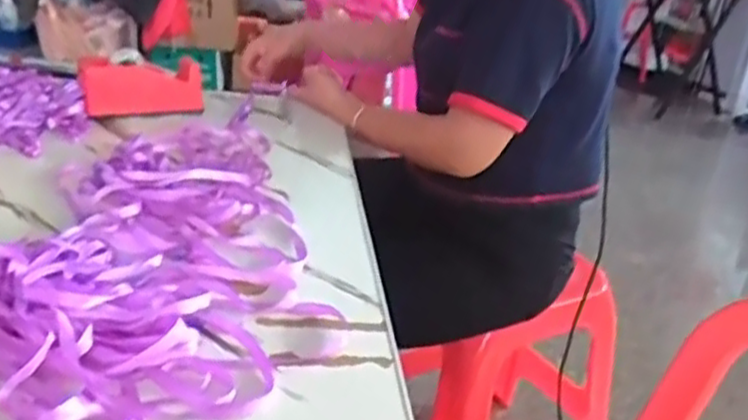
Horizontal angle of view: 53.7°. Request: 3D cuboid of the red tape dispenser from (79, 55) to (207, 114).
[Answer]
[{"bbox_3d":[-0.295,-0.157,0.951,0.147,0.062,0.090,-1,25,-16],"label":"red tape dispenser"}]

